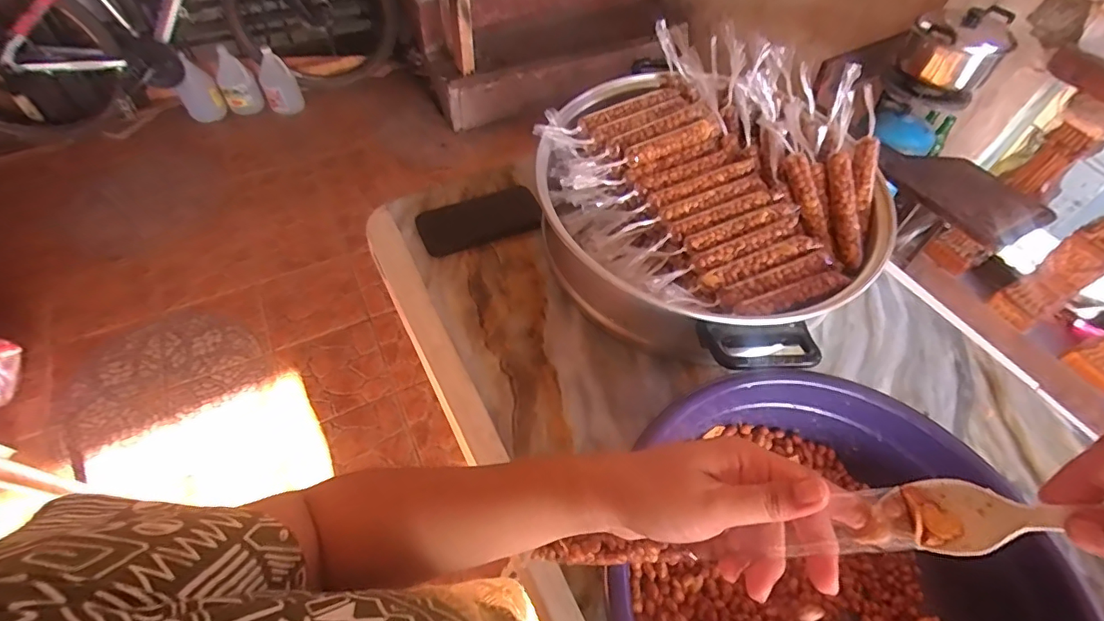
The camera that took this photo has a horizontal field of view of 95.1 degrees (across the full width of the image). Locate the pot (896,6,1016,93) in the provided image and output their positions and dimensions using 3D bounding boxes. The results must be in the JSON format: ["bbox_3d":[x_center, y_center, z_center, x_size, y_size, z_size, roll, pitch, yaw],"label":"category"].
[{"bbox_3d":[1.031,-0.679,1.284,0.213,0.137,0.228,35,60,20],"label":"pot"}]

